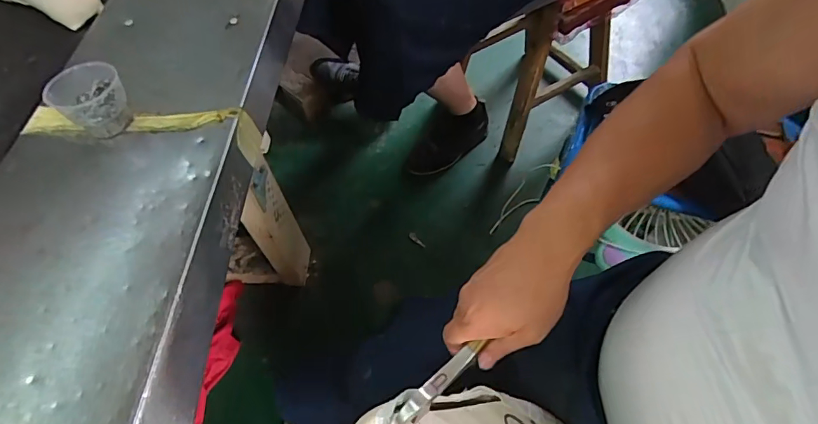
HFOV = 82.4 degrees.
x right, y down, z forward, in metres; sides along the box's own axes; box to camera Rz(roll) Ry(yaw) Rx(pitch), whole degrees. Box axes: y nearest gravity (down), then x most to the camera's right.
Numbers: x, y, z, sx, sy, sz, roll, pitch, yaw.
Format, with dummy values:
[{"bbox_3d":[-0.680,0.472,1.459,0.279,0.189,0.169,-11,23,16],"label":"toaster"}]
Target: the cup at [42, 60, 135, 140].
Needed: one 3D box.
[{"bbox_3d":[-0.302,-0.107,0.450,0.053,0.053,0.061,36,67,23],"label":"cup"}]

